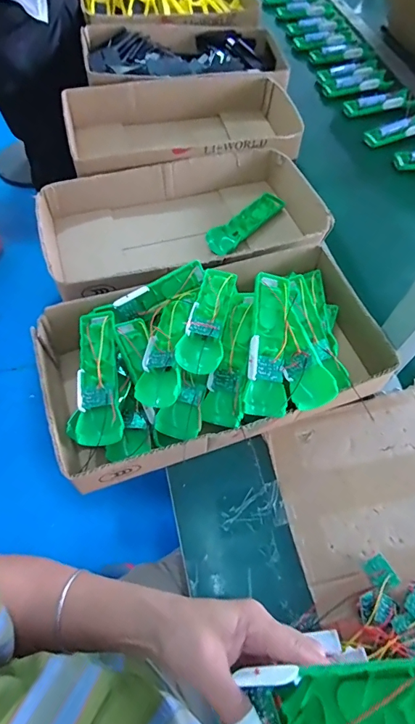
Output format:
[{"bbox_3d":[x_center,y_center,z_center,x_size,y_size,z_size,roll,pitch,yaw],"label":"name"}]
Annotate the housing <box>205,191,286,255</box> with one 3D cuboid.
[{"bbox_3d":[0.067,-0.239,0.691,0.049,0.019,0.166,40,66,18],"label":"housing"}]

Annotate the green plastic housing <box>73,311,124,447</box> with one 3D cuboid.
[{"bbox_3d":[-0.130,0.011,0.476,0.052,0.028,0.166,-8,62,-7],"label":"green plastic housing"}]

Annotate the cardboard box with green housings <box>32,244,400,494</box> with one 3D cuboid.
[{"bbox_3d":[0.008,-0.018,0.513,0.413,0.115,0.233,-17,63,-12],"label":"cardboard box with green housings"}]

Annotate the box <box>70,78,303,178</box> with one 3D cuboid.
[{"bbox_3d":[-0.042,-0.428,0.789,0.441,0.115,0.257,-8,62,-7],"label":"box"}]

